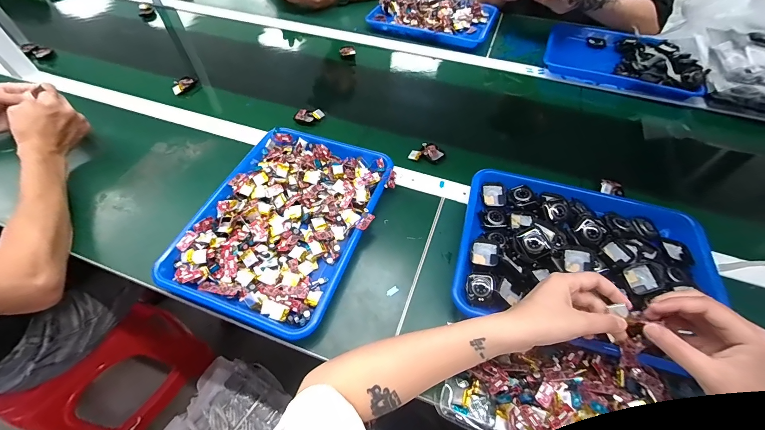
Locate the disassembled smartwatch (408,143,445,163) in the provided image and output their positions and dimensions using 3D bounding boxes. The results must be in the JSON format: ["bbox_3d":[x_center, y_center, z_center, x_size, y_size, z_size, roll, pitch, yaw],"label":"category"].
[{"bbox_3d":[0.080,-0.109,0.579,0.054,0.013,0.043,-29,60,-20],"label":"disassembled smartwatch"}]

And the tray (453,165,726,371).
[{"bbox_3d":[0.258,0.055,0.438,0.298,0.058,0.240,15,55,10],"label":"tray"}]

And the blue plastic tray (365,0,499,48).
[{"bbox_3d":[0.128,-0.520,0.840,0.313,0.045,0.171,20,56,13],"label":"blue plastic tray"}]

